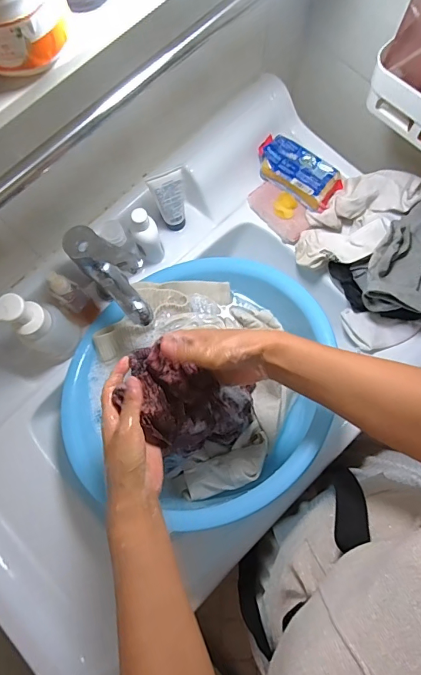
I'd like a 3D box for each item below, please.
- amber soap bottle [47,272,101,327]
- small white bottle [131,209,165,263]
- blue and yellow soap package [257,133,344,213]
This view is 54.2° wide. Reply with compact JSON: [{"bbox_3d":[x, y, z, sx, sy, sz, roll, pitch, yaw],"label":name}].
[{"bbox_3d":[-0.194,-0.054,0.568,0.041,0.118,0.036,-43,78,-8],"label":"amber soap bottle"},{"bbox_3d":[-0.094,-0.147,0.612,0.037,0.110,0.031,-14,76,-2],"label":"small white bottle"},{"bbox_3d":[0.137,-0.262,0.650,0.138,0.040,0.061,38,80,10],"label":"blue and yellow soap package"}]

